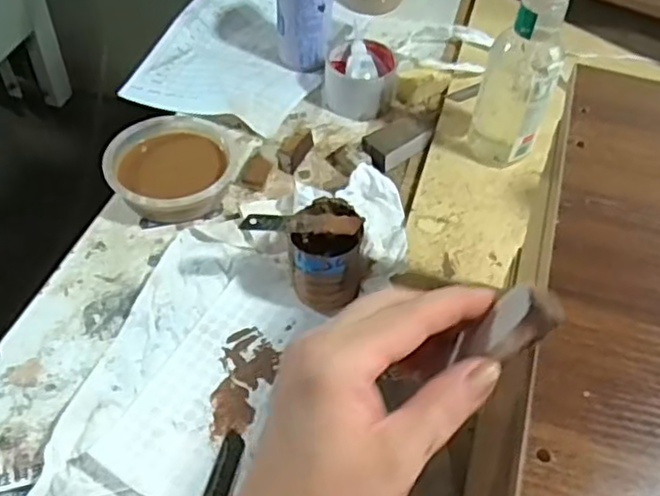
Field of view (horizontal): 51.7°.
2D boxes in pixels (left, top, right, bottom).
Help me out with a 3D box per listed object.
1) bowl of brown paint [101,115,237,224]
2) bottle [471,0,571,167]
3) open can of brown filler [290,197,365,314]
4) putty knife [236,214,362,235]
[{"bbox_3d":[-0.160,-0.081,0.693,0.124,0.038,0.131,1,50,-2],"label":"bowl of brown paint"},{"bbox_3d":[0.186,-0.171,0.658,0.070,0.200,0.066,14,51,9],"label":"bottle"},{"bbox_3d":[-0.002,0.002,0.594,0.065,0.060,0.073,5,50,1],"label":"open can of brown filler"},{"bbox_3d":[-0.024,-0.020,0.571,0.099,0.007,0.018,0,50,-2],"label":"putty knife"}]

